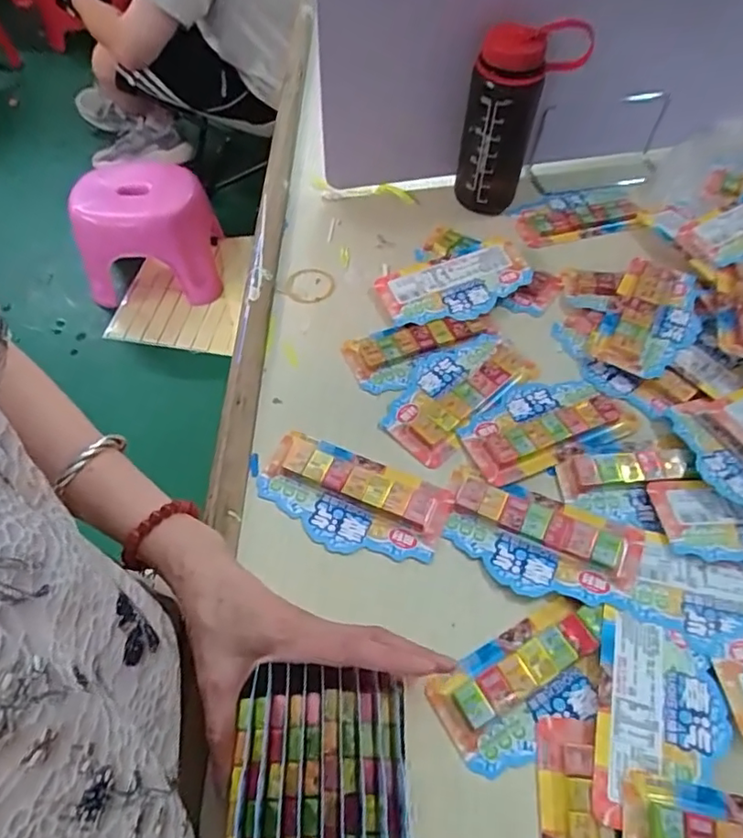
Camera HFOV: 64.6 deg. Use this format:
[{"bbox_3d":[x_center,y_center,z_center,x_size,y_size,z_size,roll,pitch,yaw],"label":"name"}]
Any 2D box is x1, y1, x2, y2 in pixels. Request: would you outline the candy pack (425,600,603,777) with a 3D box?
[{"bbox_3d":[0.103,0.170,0.378,0.122,0.013,0.065,-24,58,-12],"label":"candy pack"}]

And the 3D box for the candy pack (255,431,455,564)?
[{"bbox_3d":[-0.016,0.061,0.447,0.142,0.010,0.077,19,60,15],"label":"candy pack"}]

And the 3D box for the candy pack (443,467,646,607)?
[{"bbox_3d":[0.120,0.087,0.426,0.138,0.010,0.077,18,59,14],"label":"candy pack"}]

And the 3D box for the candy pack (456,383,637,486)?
[{"bbox_3d":[0.143,0.001,0.488,0.140,0.012,0.072,-22,58,-11],"label":"candy pack"}]

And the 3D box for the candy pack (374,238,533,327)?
[{"bbox_3d":[0.080,-0.129,0.567,0.141,0.016,0.078,-17,57,-8],"label":"candy pack"}]

